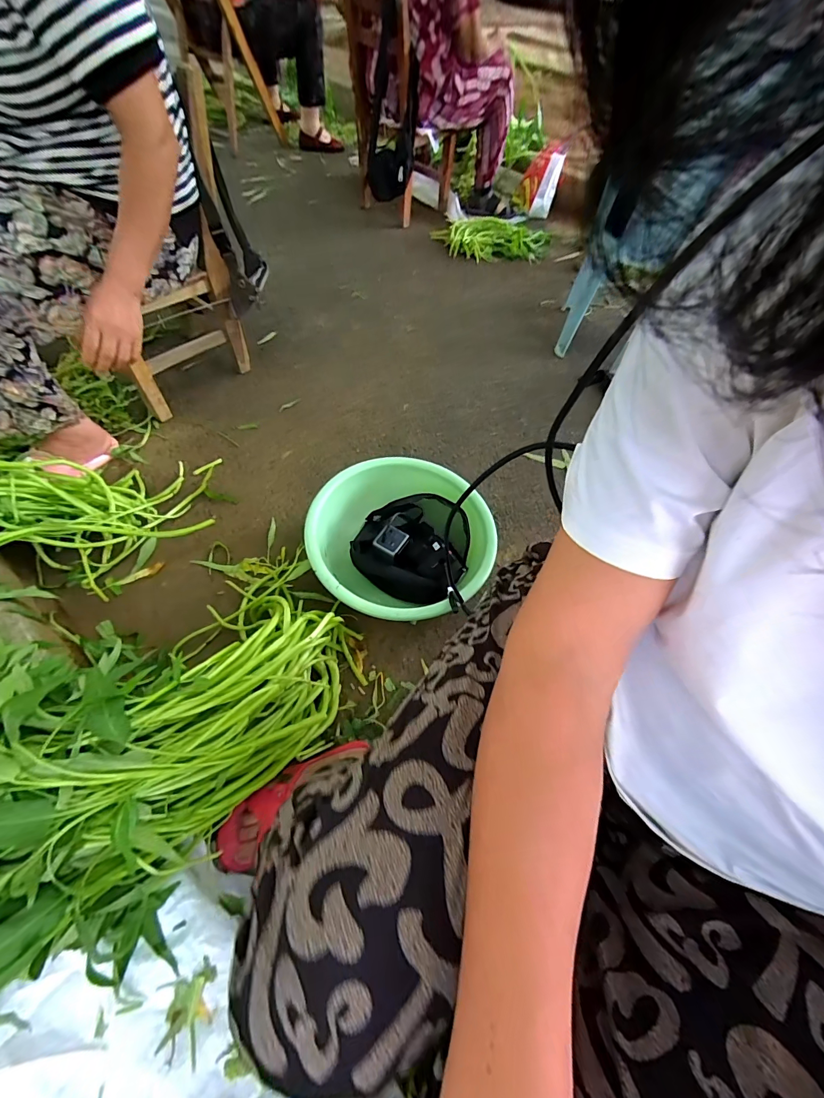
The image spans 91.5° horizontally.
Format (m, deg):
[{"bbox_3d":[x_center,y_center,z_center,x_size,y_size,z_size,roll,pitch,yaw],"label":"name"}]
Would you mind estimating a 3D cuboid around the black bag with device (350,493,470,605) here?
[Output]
[{"bbox_3d":[0.005,-0.015,0.816,0.214,0.142,0.211,12,55,3],"label":"black bag with device"}]

